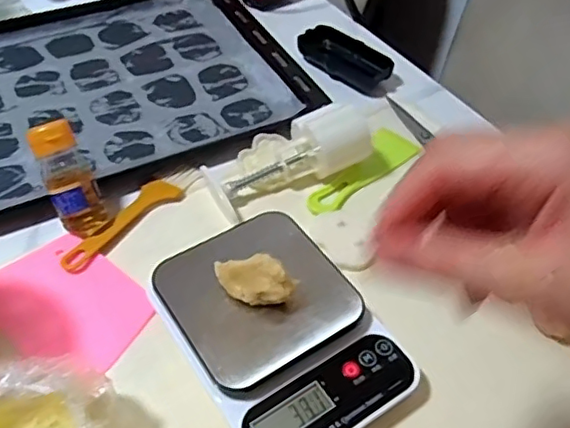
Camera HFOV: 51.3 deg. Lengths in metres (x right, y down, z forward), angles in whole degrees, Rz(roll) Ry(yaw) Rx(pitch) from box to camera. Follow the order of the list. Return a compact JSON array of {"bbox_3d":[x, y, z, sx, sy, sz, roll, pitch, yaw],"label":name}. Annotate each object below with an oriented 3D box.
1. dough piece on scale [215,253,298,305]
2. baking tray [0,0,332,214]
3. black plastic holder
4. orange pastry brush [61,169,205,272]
[{"bbox_3d":[-0.023,0.045,0.416,0.059,0.029,0.024,12,50,7],"label":"dough piece on scale"},{"bbox_3d":[-0.197,-0.149,0.637,0.396,0.023,0.296,-20,54,-19],"label":"baking tray"},{"bbox_3d":[0.064,-0.176,0.670,0.107,0.025,0.054,36,57,24],"label":"black plastic holder"},{"bbox_3d":[-0.133,-0.001,0.514,0.031,0.010,0.144,35,56,24],"label":"orange pastry brush"}]

